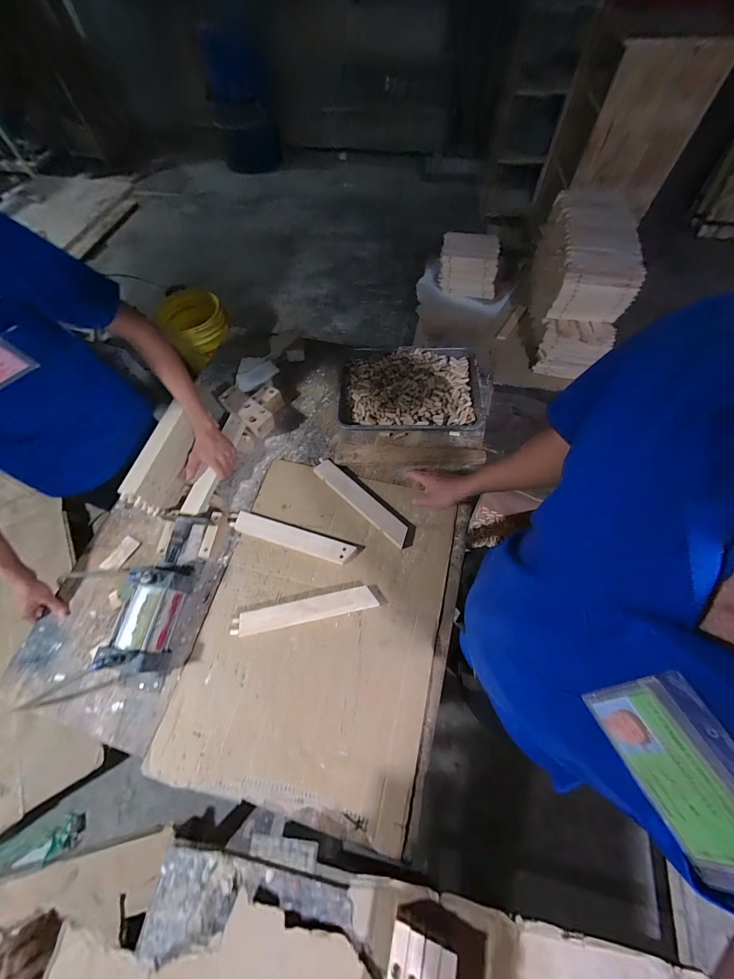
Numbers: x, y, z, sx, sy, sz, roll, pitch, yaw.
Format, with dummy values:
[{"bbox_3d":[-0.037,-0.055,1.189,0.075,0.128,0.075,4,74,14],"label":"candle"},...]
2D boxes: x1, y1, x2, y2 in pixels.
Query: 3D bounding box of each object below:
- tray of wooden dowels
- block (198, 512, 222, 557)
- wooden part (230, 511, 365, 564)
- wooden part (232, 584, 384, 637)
[{"bbox_3d":[0.116,-0.278,0.932,0.380,0.047,0.283,4,65,5],"label":"tray of wooden dowels"},{"bbox_3d":[-0.359,0.108,0.805,0.022,0.041,0.105,6,65,6],"label":"block"},{"bbox_3d":[-0.171,0.107,0.788,0.311,0.024,0.053,15,66,10],"label":"wooden part"},{"bbox_3d":[-0.121,0.250,0.718,0.308,0.026,0.049,-11,65,-2],"label":"wooden part"}]

